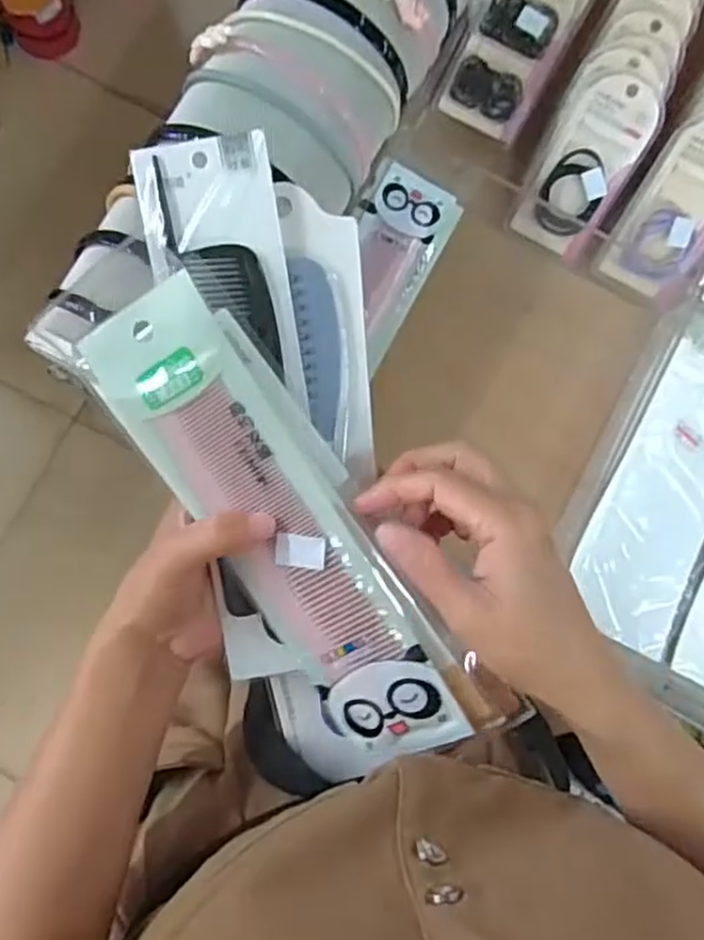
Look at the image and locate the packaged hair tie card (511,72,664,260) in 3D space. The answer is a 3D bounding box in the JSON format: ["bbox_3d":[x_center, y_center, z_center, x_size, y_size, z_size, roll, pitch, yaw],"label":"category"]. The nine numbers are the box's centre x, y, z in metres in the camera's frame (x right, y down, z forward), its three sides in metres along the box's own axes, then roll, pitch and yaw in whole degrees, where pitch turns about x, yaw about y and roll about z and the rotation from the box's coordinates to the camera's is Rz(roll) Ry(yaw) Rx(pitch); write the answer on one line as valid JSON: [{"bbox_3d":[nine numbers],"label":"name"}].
[{"bbox_3d":[0.194,-0.249,0.585,0.068,0.025,0.141,29,120,0],"label":"packaged hair tie card"}]

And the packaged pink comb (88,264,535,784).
[{"bbox_3d":[-0.027,0.034,0.340,0.078,0.025,0.252,-35,99,14],"label":"packaged pink comb"}]

